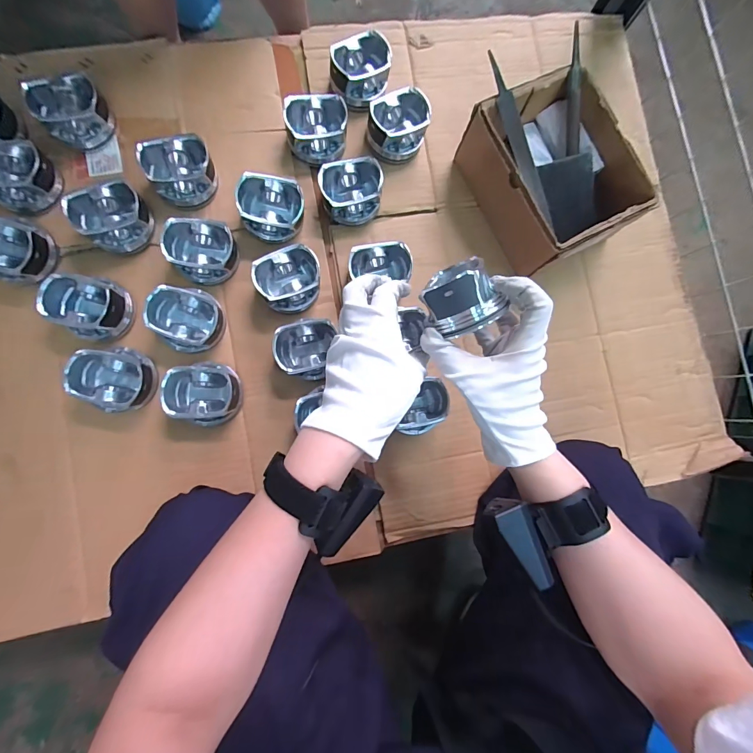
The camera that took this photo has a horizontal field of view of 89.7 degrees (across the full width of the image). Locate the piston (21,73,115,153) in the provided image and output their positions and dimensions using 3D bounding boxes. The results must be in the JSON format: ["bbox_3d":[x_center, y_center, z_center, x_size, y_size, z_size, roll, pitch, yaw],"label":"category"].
[{"bbox_3d":[-0.364,-0.318,0.456,0.076,0.044,0.061,-36,89,-7],"label":"piston"}]

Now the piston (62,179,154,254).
[{"bbox_3d":[-0.307,-0.186,0.446,0.075,0.052,0.060,-40,90,-7],"label":"piston"}]

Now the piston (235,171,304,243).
[{"bbox_3d":[-0.127,-0.204,0.463,0.077,0.054,0.068,1,85,-5],"label":"piston"}]

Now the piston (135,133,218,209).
[{"bbox_3d":[-0.235,-0.247,0.458,0.077,0.051,0.062,-25,88,-7],"label":"piston"}]

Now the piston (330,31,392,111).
[{"bbox_3d":[-0.021,-0.399,0.494,0.076,0.046,0.076,0,85,-5],"label":"piston"}]

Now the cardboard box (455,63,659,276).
[{"bbox_3d":[0.216,-0.249,0.479,0.149,0.095,0.192,-27,88,-7],"label":"cardboard box"}]

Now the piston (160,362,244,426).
[{"bbox_3d":[-0.200,0.019,0.441,0.078,0.048,0.070,8,85,-5],"label":"piston"}]

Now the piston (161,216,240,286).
[{"bbox_3d":[-0.208,-0.147,0.452,0.076,0.049,0.065,6,85,-5],"label":"piston"}]

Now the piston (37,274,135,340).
[{"bbox_3d":[-0.332,-0.079,0.438,0.078,0.047,0.071,0,85,-5],"label":"piston"}]

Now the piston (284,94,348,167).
[{"bbox_3d":[-0.076,-0.314,0.480,0.076,0.045,0.070,0,85,-5],"label":"piston"}]

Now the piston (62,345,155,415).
[{"bbox_3d":[-0.297,0.005,0.434,0.073,0.064,0.071,0,85,-5],"label":"piston"}]

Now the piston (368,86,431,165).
[{"bbox_3d":[0.029,-0.328,0.492,0.073,0.051,0.073,15,84,-4],"label":"piston"}]

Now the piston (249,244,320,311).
[{"bbox_3d":[-0.104,-0.116,0.460,0.075,0.049,0.063,-22,88,-7],"label":"piston"}]

